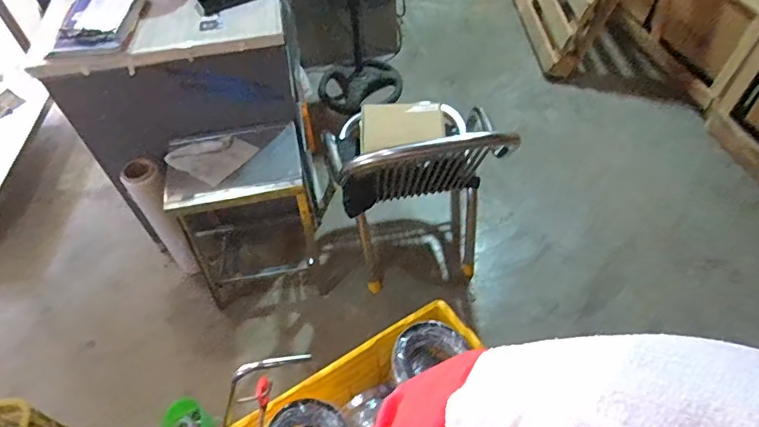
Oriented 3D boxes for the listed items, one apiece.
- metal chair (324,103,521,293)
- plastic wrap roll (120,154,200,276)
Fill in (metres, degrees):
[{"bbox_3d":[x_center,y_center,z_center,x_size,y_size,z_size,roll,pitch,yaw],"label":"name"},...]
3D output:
[{"bbox_3d":[0.104,-0.121,1.559,0.508,0.710,0.490,-5,52,-1],"label":"metal chair"},{"bbox_3d":[-0.689,0.028,1.607,0.102,0.479,0.093,-30,56,-19],"label":"plastic wrap roll"}]

